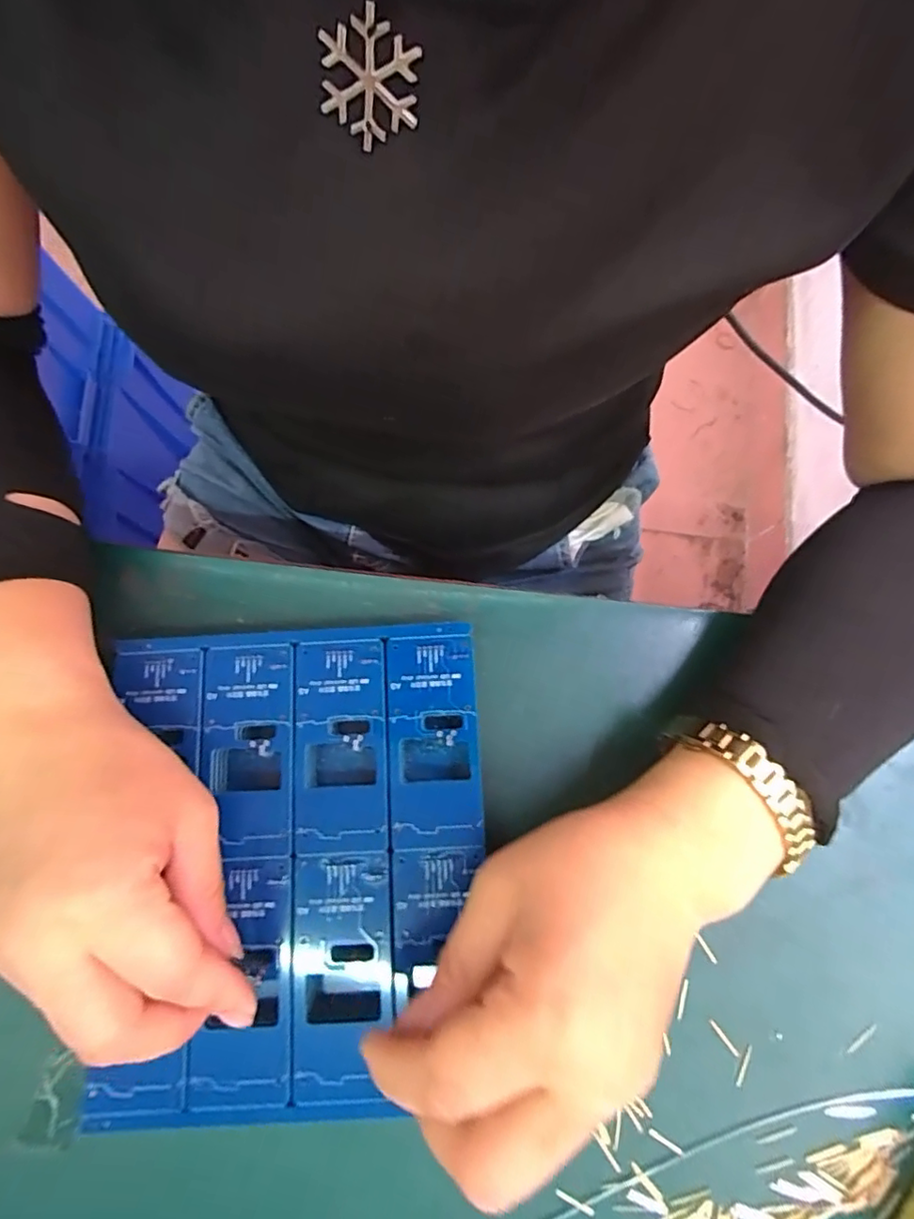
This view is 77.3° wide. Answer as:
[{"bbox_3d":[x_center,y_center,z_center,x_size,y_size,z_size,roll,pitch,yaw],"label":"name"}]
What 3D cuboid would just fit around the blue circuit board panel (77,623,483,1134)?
[{"bbox_3d":[-0.066,0.103,0.244,0.152,0.021,0.185,-4,76,0],"label":"blue circuit board panel"}]

